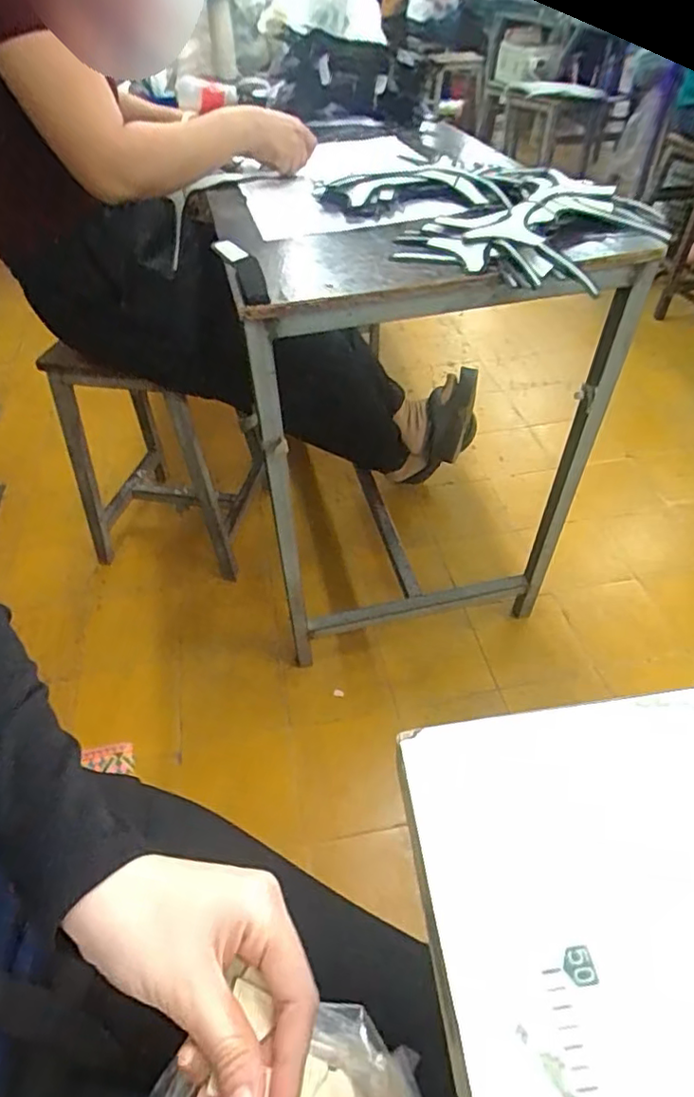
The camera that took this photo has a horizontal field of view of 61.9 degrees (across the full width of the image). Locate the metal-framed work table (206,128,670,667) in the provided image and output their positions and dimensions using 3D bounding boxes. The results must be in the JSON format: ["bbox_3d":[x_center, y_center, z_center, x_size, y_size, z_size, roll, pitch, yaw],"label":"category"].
[{"bbox_3d":[0.081,-0.241,0.992,0.509,0.671,0.515,-13,47,-10],"label":"metal-framed work table"}]

